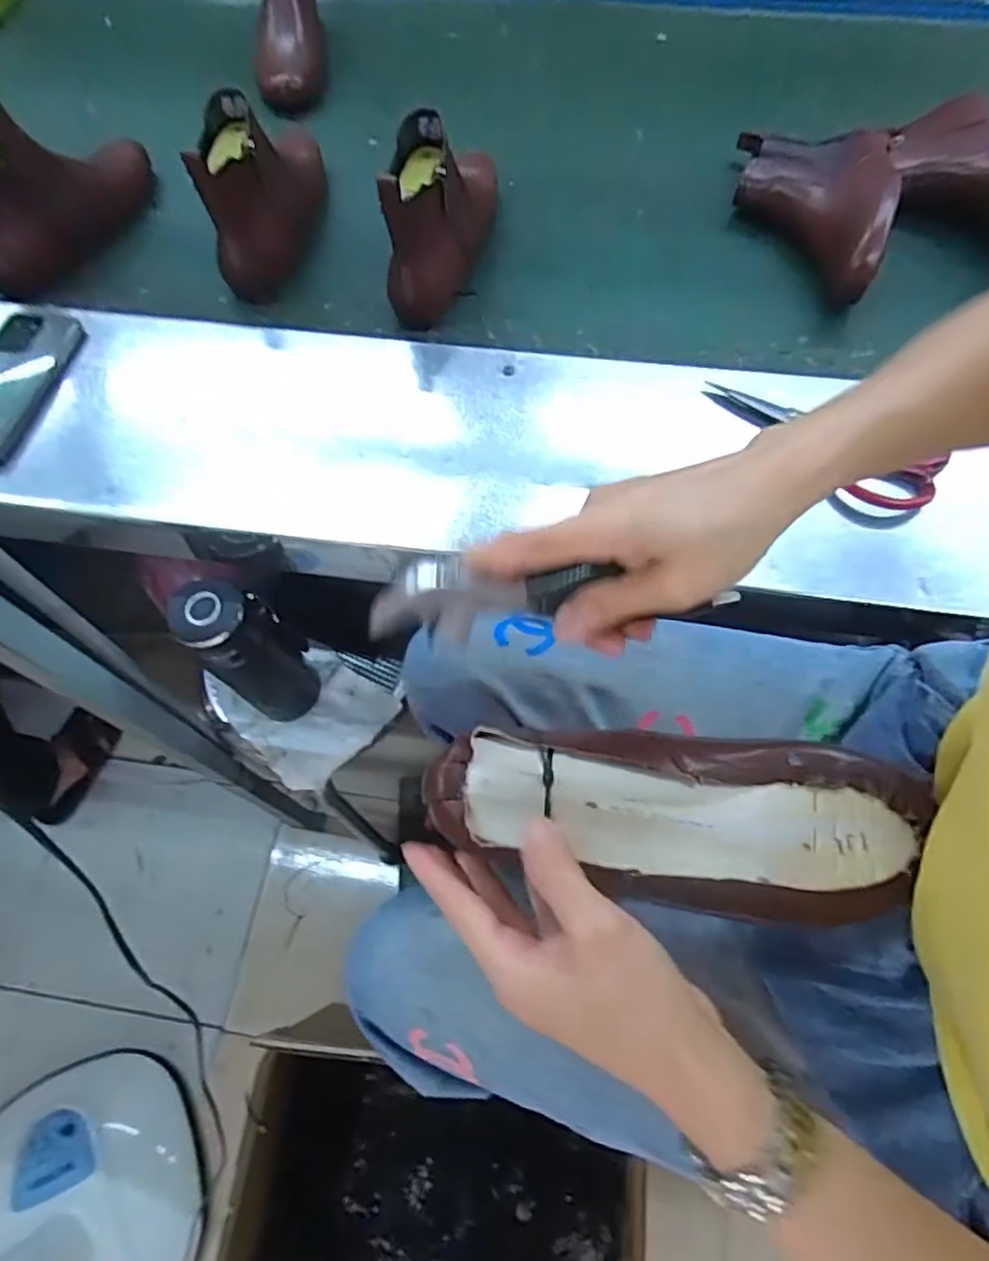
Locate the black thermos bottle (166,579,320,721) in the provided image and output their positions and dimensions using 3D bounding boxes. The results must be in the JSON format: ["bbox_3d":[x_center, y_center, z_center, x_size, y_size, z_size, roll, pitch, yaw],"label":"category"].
[{"bbox_3d":[-0.244,0.028,0.662,0.083,0.223,0.070,-4,65,-1],"label":"black thermos bottle"}]

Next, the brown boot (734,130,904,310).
[{"bbox_3d":[0.334,-0.458,0.702,0.167,0.081,0.221,20,67,9],"label":"brown boot"}]

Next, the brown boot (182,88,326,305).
[{"bbox_3d":[-0.239,-0.476,0.673,0.078,0.120,0.209,4,65,2],"label":"brown boot"}]

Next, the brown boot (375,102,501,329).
[{"bbox_3d":[-0.049,-0.442,0.654,0.074,0.133,0.241,8,65,4],"label":"brown boot"}]

